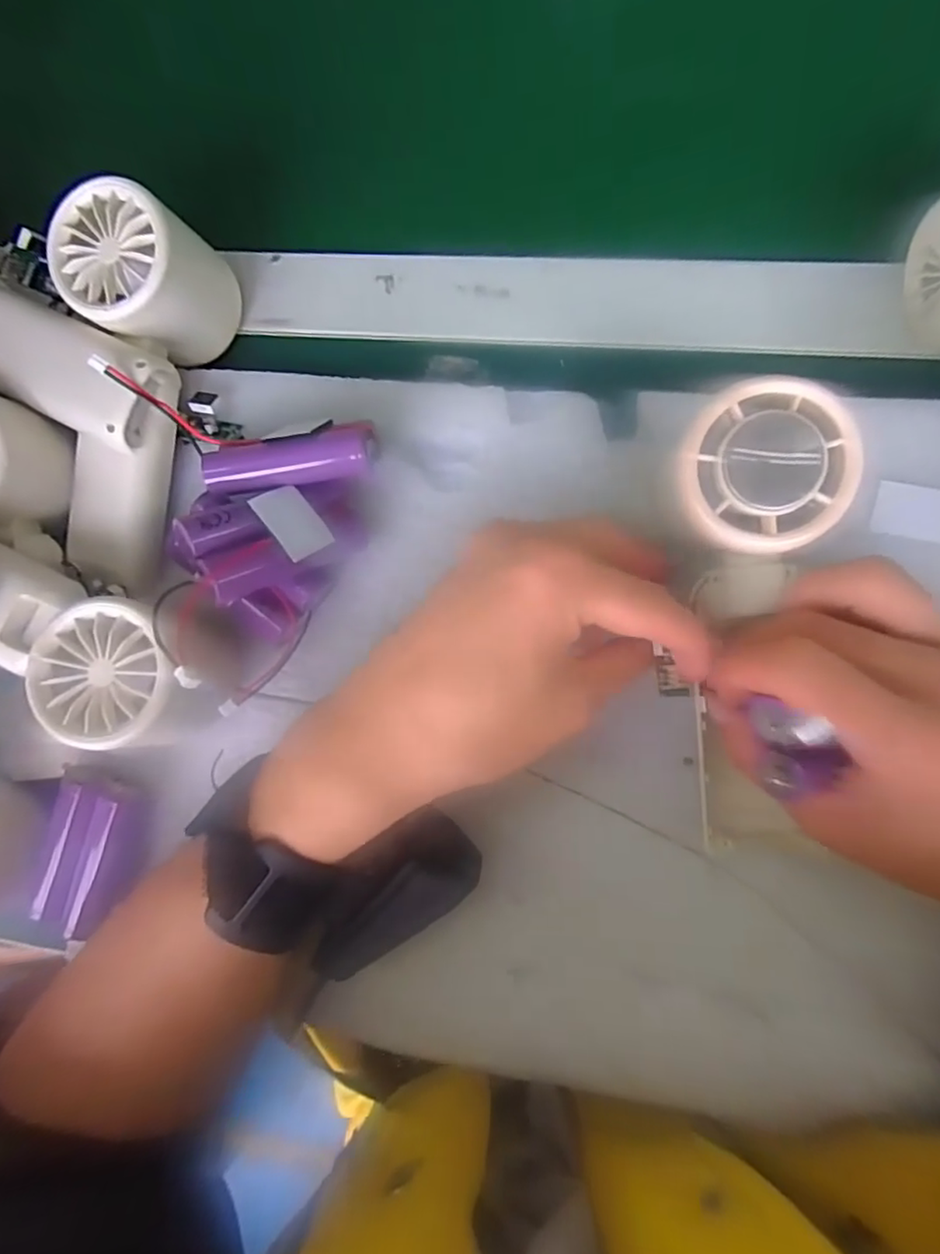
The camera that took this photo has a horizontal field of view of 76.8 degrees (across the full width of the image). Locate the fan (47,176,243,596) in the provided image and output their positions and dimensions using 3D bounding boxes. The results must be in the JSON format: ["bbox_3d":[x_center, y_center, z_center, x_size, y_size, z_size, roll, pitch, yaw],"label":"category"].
[{"bbox_3d":[-0.147,-0.097,0.252,0.055,0.049,0.154,6,84,11],"label":"fan"}]

